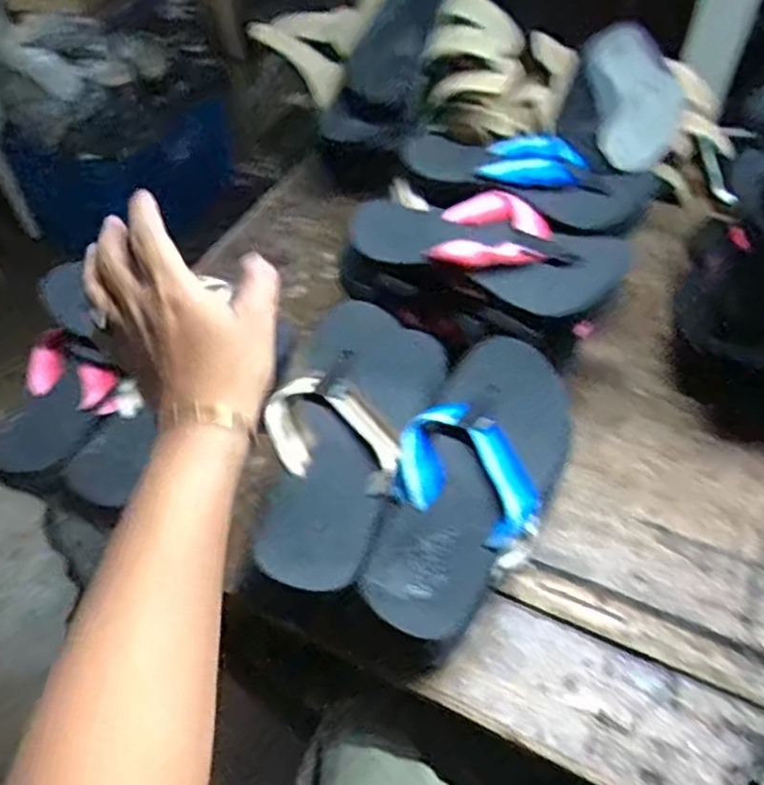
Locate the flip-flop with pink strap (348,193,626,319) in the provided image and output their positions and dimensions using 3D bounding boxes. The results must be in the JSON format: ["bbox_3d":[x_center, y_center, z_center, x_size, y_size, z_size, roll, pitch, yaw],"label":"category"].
[{"bbox_3d":[0.088,-0.123,0.578,0.251,0.049,0.104,12,51,10],"label":"flip-flop with pink strap"}]

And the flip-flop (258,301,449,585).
[{"bbox_3d":[-0.030,0.031,0.504,0.106,0.041,0.233,15,52,12],"label":"flip-flop"}]

